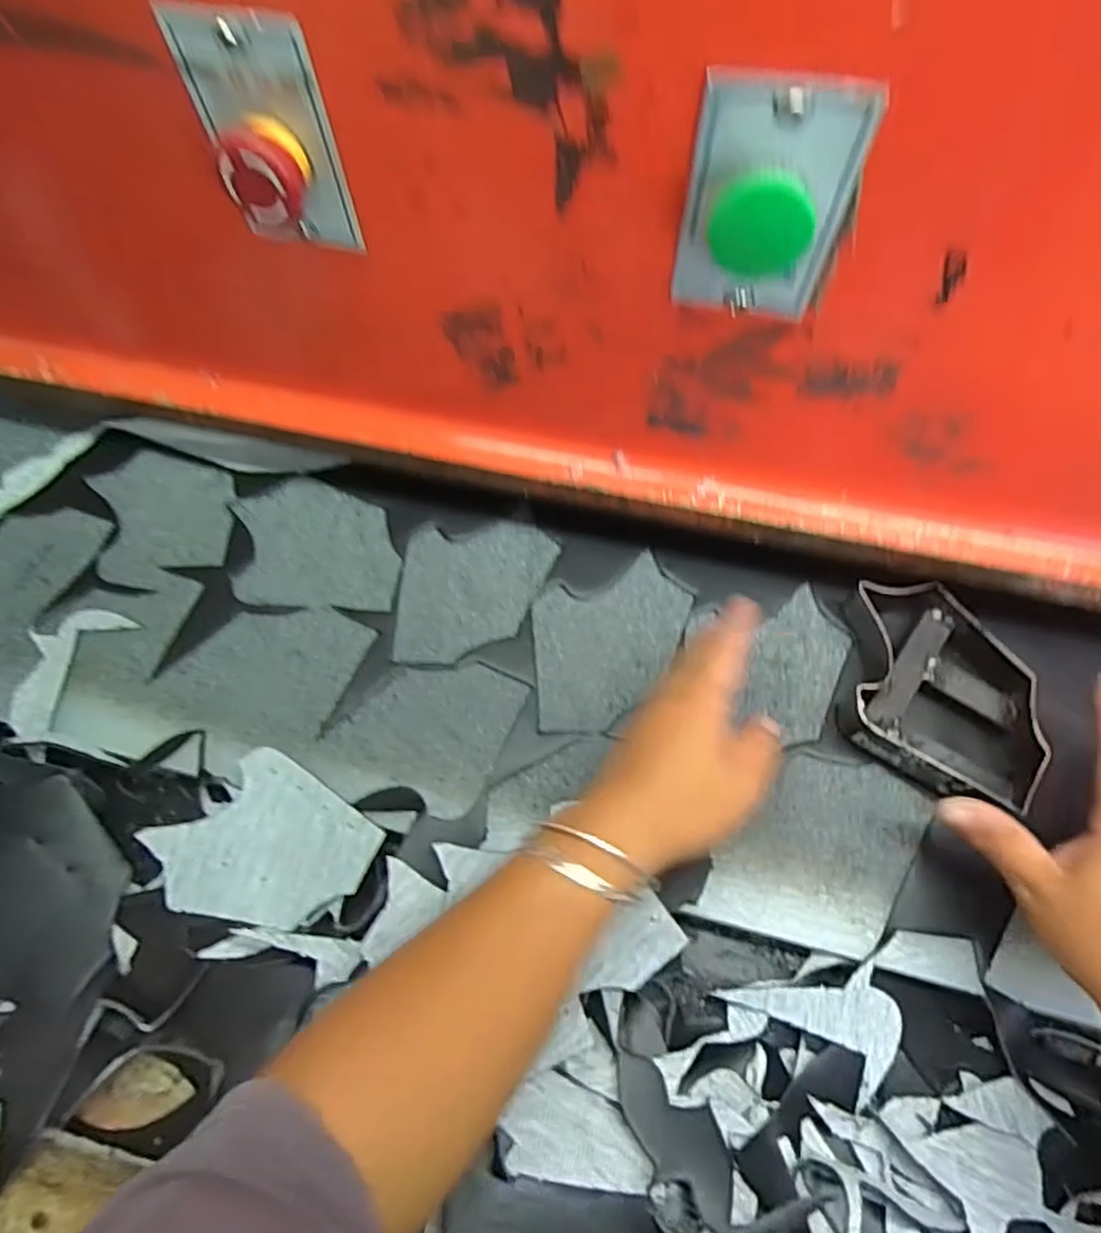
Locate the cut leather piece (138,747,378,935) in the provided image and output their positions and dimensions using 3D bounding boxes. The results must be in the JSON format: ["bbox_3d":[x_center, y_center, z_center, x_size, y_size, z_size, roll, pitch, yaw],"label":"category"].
[{"bbox_3d":[-0.175,0.143,0.404,0.117,0.009,0.101,33,81,5],"label":"cut leather piece"}]

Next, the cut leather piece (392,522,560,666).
[{"bbox_3d":[-0.052,-0.018,0.472,0.107,0.004,0.108,0,65,-1],"label":"cut leather piece"}]

